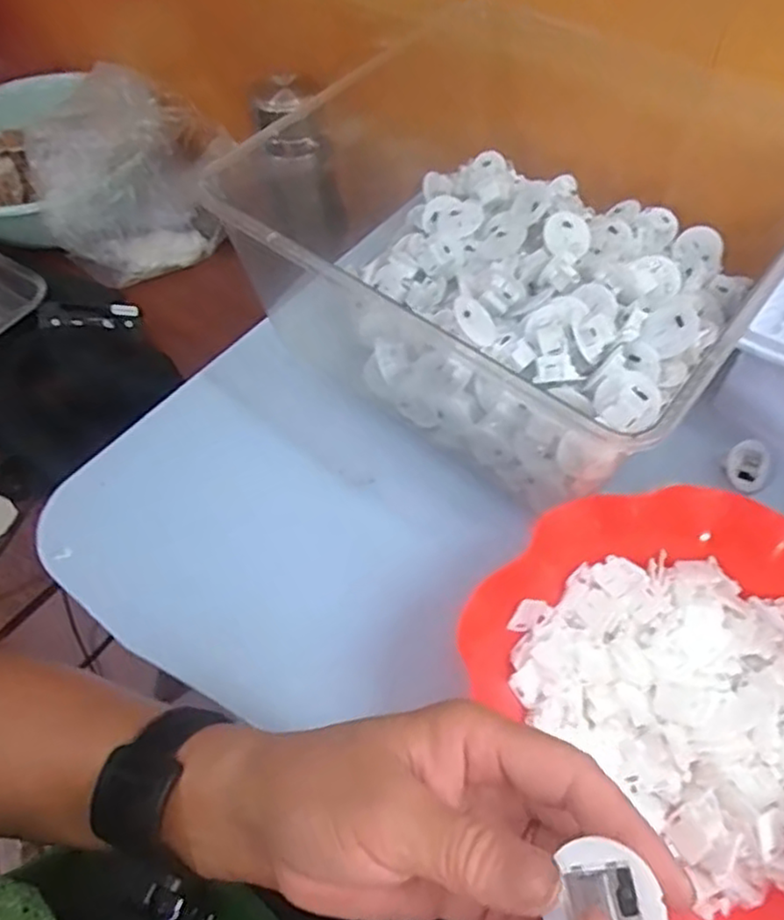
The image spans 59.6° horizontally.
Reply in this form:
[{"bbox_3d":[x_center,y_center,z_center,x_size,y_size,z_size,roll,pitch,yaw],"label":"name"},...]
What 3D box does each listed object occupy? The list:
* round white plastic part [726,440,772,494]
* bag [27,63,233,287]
[{"bbox_3d":[0.231,0.004,0.442,0.033,0.008,0.033,-1,100,-7],"label":"round white plastic part"},{"bbox_3d":[-0.288,-0.322,0.780,0.213,0.168,0.123,-18,57,-7],"label":"bag"}]

